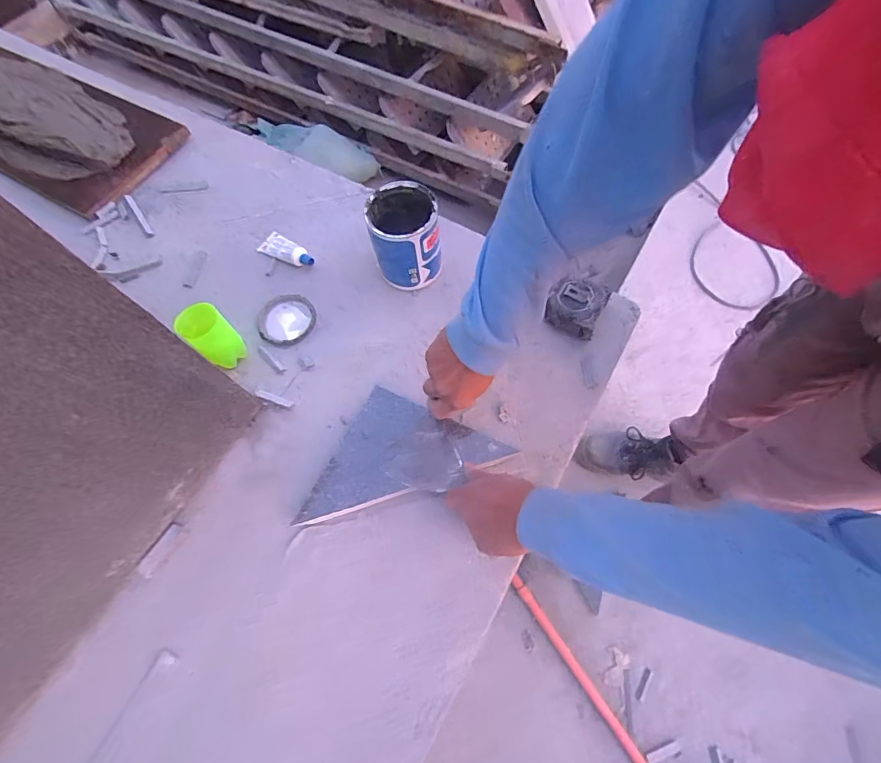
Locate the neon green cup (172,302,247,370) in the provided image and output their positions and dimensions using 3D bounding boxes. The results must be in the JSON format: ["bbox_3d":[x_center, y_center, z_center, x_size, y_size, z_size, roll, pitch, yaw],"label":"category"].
[{"bbox_3d":[-0.321,-0.063,0.604,0.057,0.087,0.050,-40,71,-13],"label":"neon green cup"}]

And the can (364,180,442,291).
[{"bbox_3d":[-0.053,-0.213,0.640,0.093,0.124,0.111,-15,67,-4],"label":"can"}]

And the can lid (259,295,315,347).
[{"bbox_3d":[-0.239,-0.096,0.661,0.087,0.006,0.090,-1,67,2],"label":"can lid"}]

